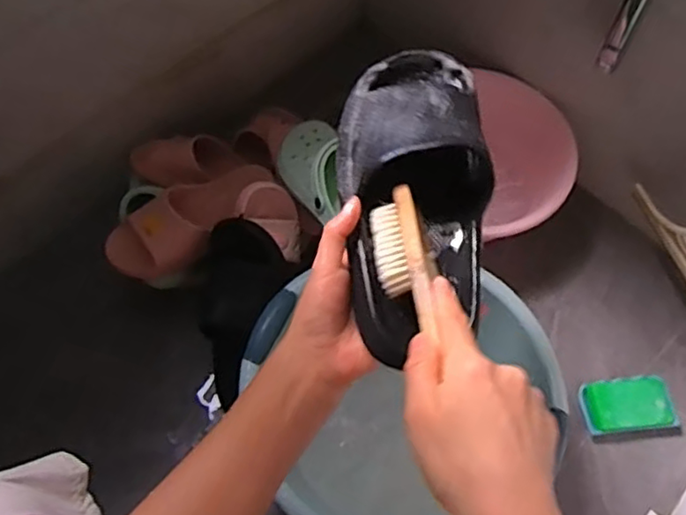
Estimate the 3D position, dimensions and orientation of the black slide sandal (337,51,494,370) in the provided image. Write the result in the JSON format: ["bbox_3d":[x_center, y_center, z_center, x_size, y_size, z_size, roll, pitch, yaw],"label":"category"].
[{"bbox_3d":[0.053,-0.058,0.477,0.112,0.063,0.260,4,71,0],"label":"black slide sandal"}]

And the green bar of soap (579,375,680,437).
[{"bbox_3d":[0.392,0.204,0.872,0.119,0.032,0.074,-6,62,-4],"label":"green bar of soap"}]

